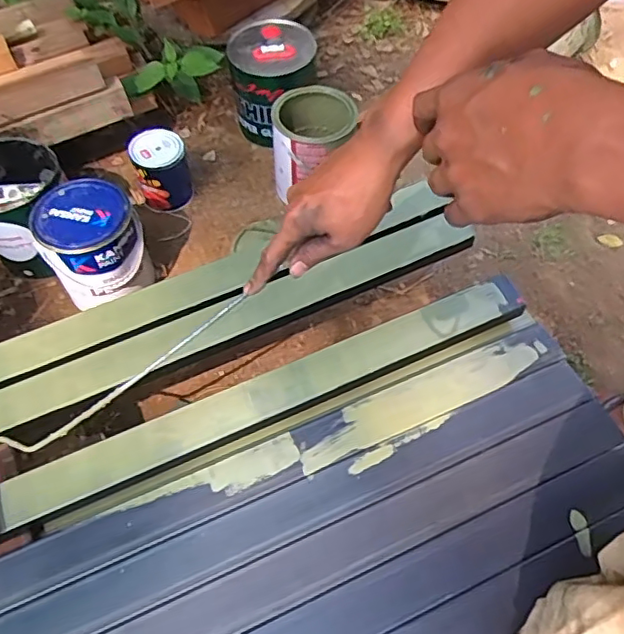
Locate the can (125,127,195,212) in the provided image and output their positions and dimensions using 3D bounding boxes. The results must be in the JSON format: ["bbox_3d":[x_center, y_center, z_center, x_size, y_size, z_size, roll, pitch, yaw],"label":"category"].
[{"bbox_3d":[-0.308,-0.304,1.206,0.109,0.138,0.108,-16,57,-10],"label":"can"}]

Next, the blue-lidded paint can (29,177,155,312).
[{"bbox_3d":[-0.384,-0.121,1.057,0.160,0.193,0.158,-1,56,1],"label":"blue-lidded paint can"}]

